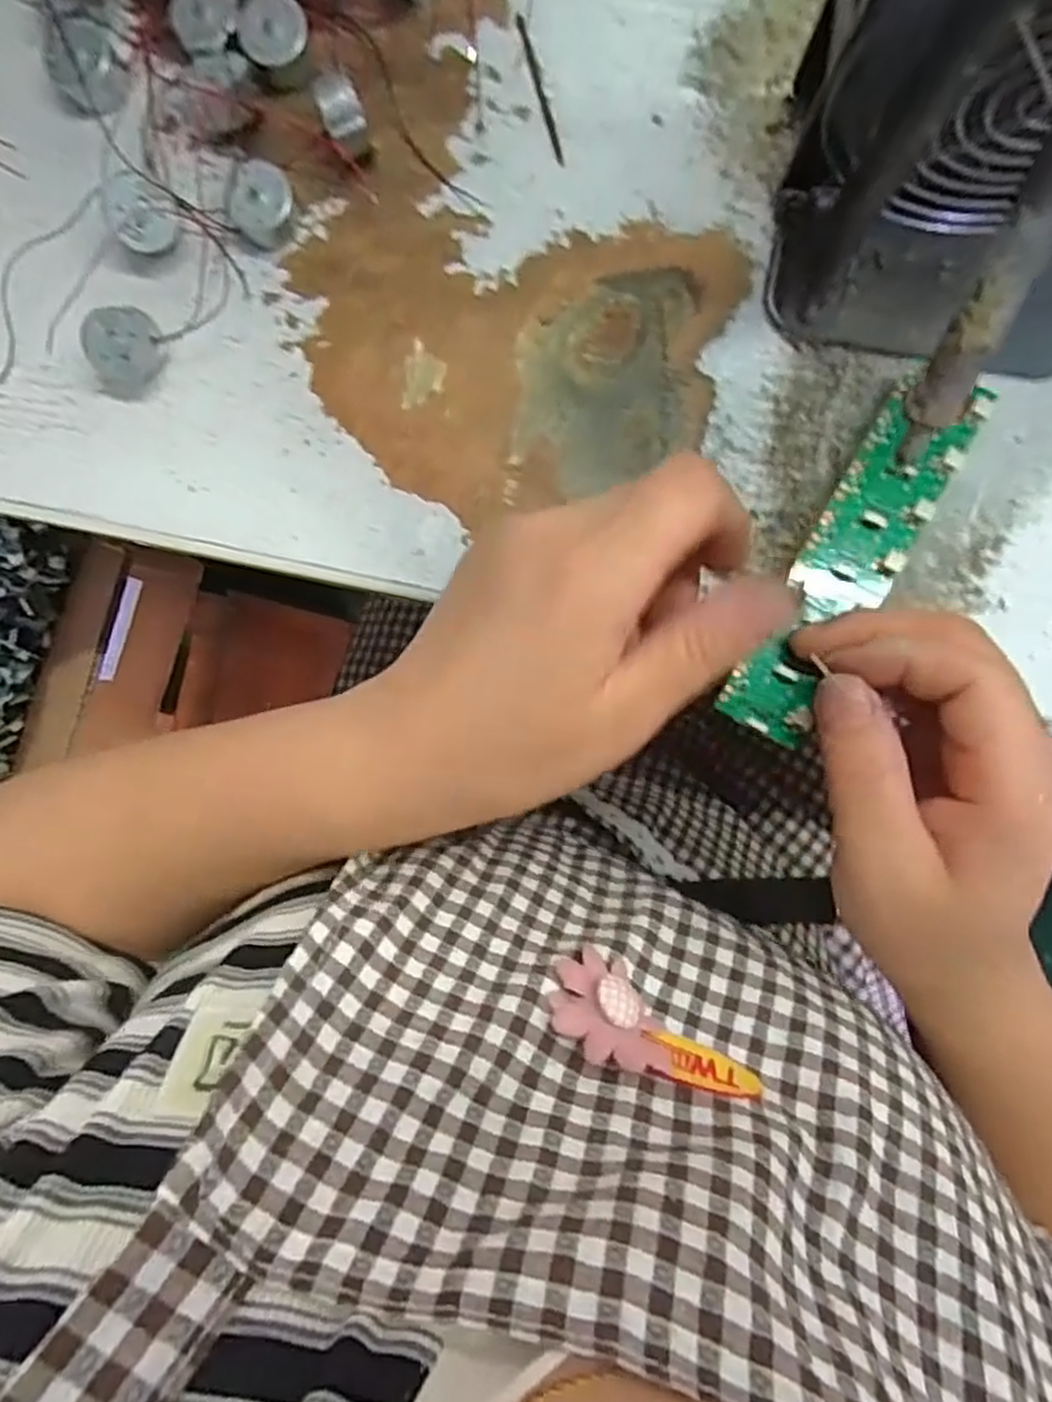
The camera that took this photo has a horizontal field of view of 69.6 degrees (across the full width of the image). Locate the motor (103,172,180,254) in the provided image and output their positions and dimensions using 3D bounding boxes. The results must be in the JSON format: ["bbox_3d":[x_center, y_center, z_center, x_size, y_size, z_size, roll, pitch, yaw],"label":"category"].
[{"bbox_3d":[-0.134,-0.169,0.265,0.019,0.015,0.021,26,96,0],"label":"motor"}]

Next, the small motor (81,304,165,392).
[{"bbox_3d":[-0.143,-0.126,0.269,0.026,0.019,0.021,-40,92,5],"label":"small motor"}]

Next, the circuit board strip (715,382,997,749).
[{"bbox_3d":[0.108,-0.047,0.250,0.031,0.005,0.129,29,88,11],"label":"circuit board strip"}]

